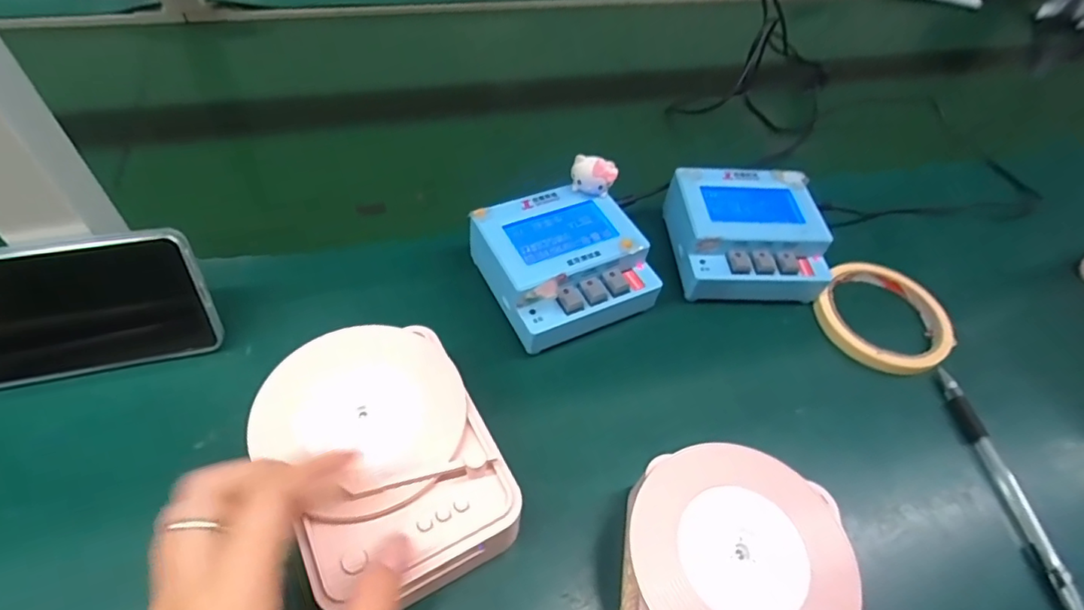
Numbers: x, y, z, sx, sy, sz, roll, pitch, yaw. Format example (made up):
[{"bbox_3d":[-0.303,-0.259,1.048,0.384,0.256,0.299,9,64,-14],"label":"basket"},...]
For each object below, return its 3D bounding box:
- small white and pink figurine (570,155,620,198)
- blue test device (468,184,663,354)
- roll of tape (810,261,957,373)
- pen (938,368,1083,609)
[{"bbox_3d":[0.036,-0.089,0.378,0.031,0.024,0.017,15,52,7],"label":"small white and pink figurine"},{"bbox_3d":[0.013,-0.027,0.373,0.108,0.049,0.095,-20,56,-20],"label":"blue test device"},{"bbox_3d":[0.250,0.010,0.394,0.090,0.017,0.089,2,52,-3],"label":"roll of tape"},{"bbox_3d":[0.278,0.110,0.322,0.009,0.013,0.155,0,52,-5],"label":"pen"}]

